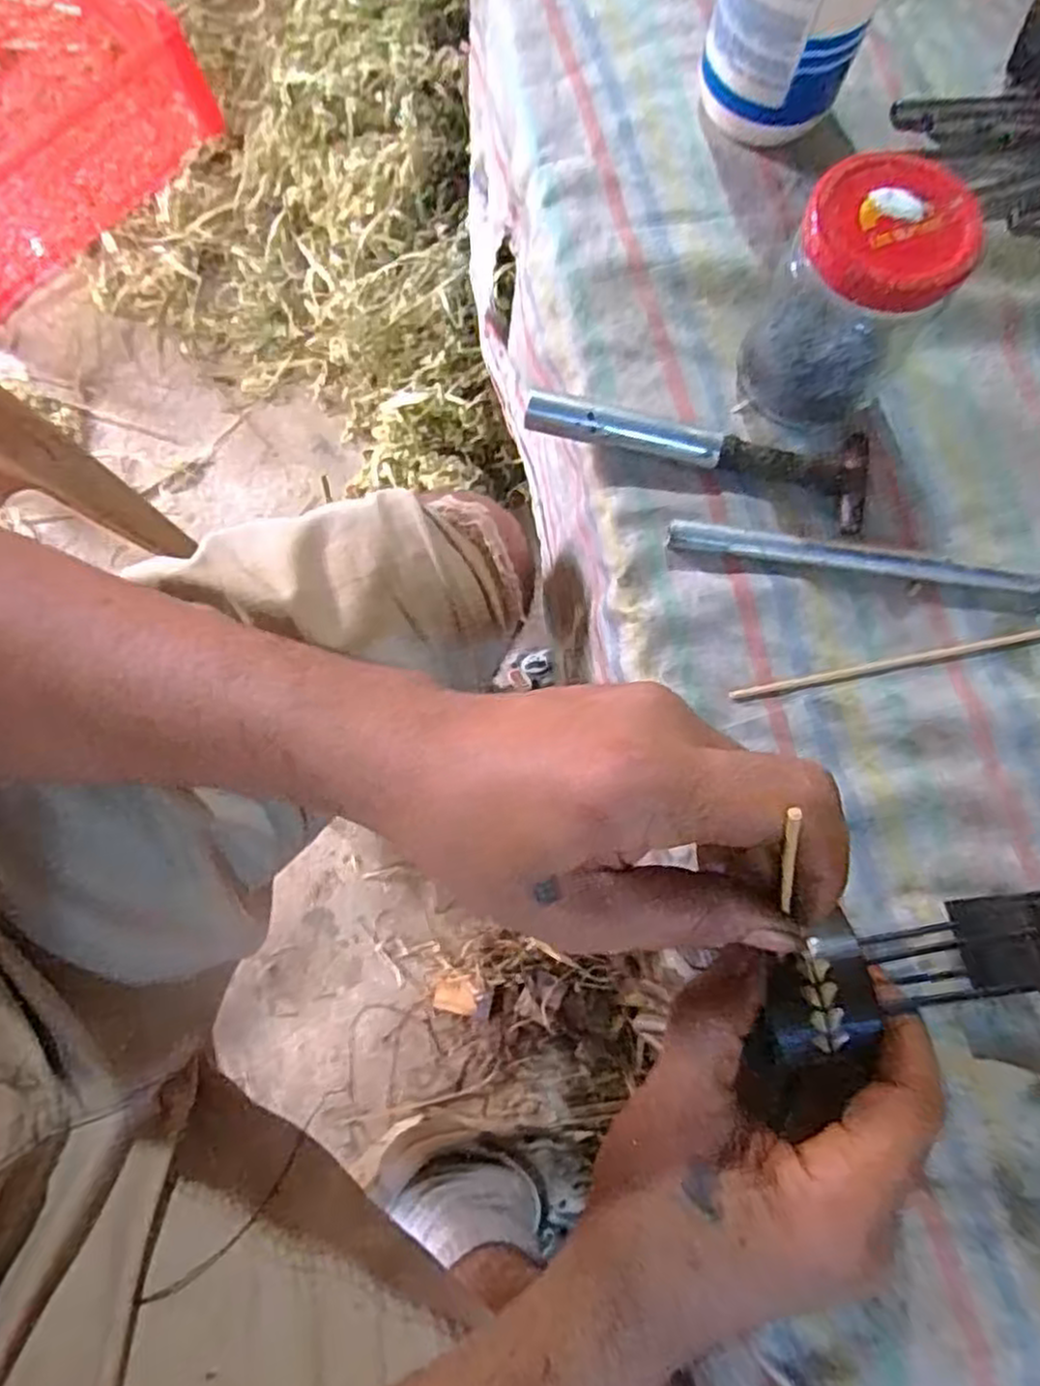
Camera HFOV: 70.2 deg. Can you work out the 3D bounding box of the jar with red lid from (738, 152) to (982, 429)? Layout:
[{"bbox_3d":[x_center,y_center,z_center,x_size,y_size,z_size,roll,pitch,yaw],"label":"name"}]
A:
[{"bbox_3d":[0.140,-0.164,0.313,0.062,0.089,0.064,1,75,-3],"label":"jar with red lid"}]

